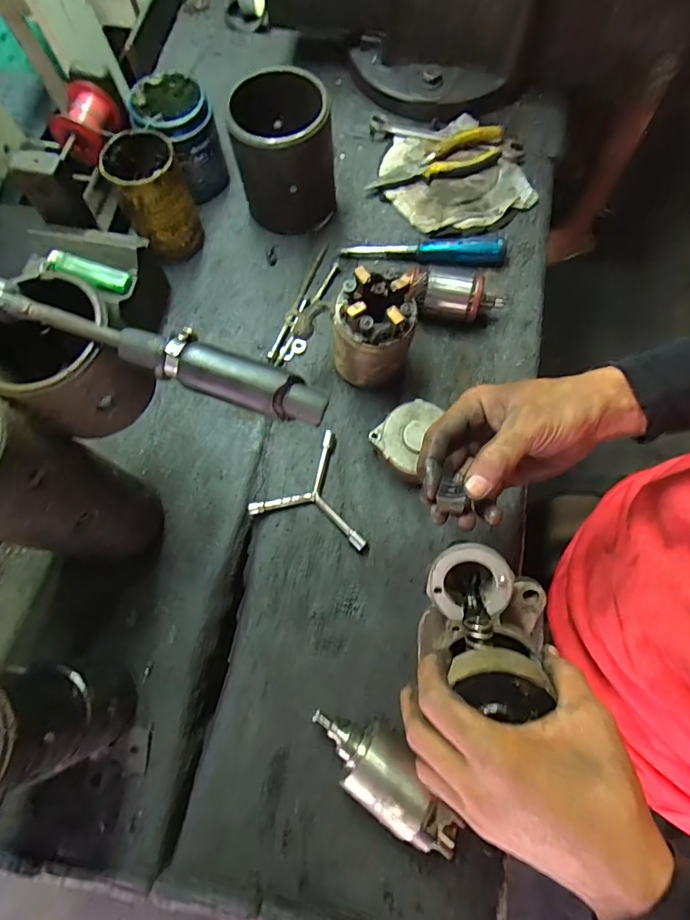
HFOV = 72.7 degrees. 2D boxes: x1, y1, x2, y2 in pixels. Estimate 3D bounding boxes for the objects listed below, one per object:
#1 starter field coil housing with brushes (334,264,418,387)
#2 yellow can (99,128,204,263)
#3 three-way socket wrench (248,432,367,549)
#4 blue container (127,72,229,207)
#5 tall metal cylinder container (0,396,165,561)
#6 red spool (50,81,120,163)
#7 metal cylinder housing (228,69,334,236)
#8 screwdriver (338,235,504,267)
[{"bbox_3d":[0.031,-0.130,0.474,0.073,0.105,0.073,-1,73,2],"label":"starter field coil housing with brushes"},{"bbox_3d":[-0.214,-0.297,0.534,0.072,0.111,0.075,-1,73,2],"label":"yellow can"},{"bbox_3d":[-0.024,0.024,0.490,0.120,0.018,0.106,17,74,7],"label":"three-way socket wrench"},{"bbox_3d":[-0.195,-0.388,0.570,0.090,0.112,0.087,-1,73,2],"label":"blue container"},{"bbox_3d":[-0.232,0.021,0.366,0.095,0.200,0.084,26,76,10],"label":"tall metal cylinder container"},{"bbox_3d":[-0.270,-0.354,0.495,0.048,0.046,0.064,16,74,7],"label":"red spool"},{"bbox_3d":[-0.068,-0.350,0.546,0.106,0.127,0.110,-8,73,0],"label":"metal cylinder housing"},{"bbox_3d":[0.094,-0.260,0.566,0.189,0.028,0.032,6,73,4],"label":"screwdriver"}]

